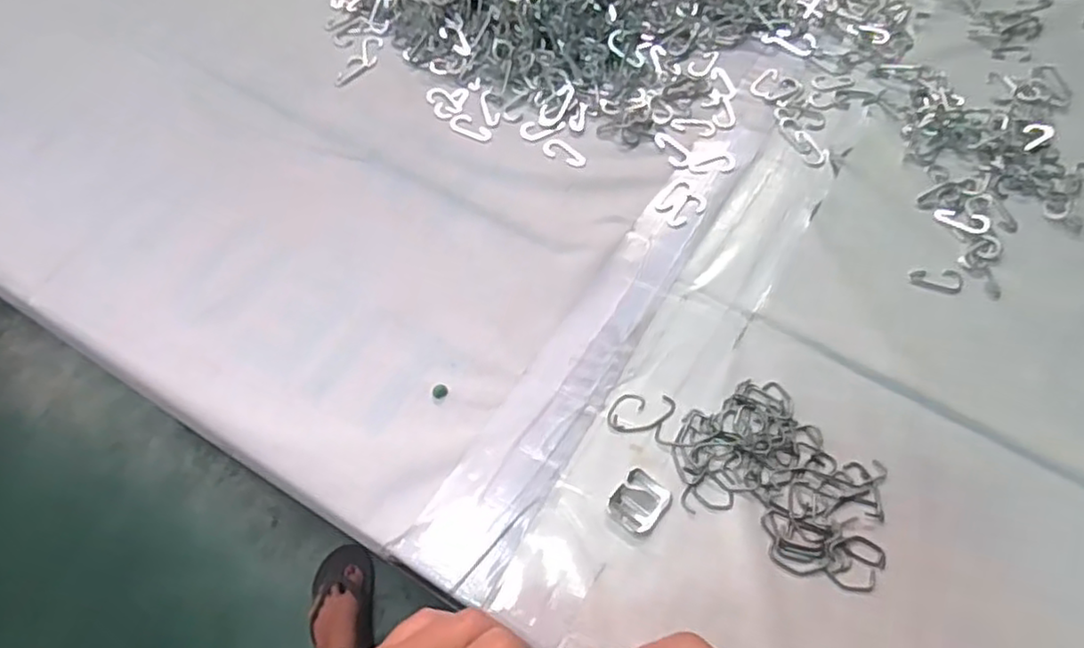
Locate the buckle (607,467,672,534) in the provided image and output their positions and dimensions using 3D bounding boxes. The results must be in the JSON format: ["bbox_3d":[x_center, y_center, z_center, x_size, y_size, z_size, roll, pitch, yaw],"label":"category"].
[{"bbox_3d":[0.059,0.106,0.407,0.030,0.004,0.033,33,66,17],"label":"buckle"}]

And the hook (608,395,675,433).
[{"bbox_3d":[0.064,0.057,0.434,0.042,0.004,0.025,1,60,1],"label":"hook"}]

